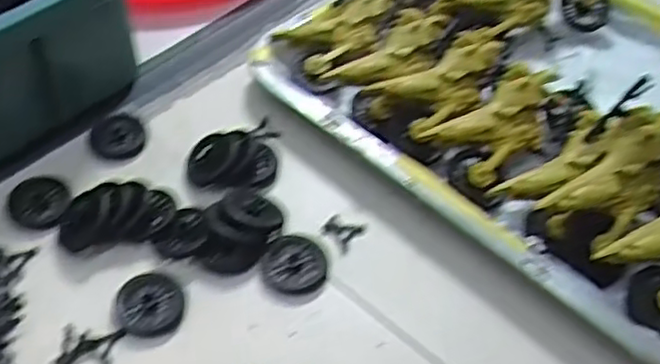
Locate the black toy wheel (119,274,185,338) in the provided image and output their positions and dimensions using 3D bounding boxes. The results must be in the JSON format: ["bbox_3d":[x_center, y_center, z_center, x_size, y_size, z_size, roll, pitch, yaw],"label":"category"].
[{"bbox_3d":[-0.095,0.064,0.371,0.033,0.004,0.037,-13,50,-11],"label":"black toy wheel"}]

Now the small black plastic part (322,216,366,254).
[{"bbox_3d":[0.007,0.028,0.409,0.021,0.004,0.020,32,58,23],"label":"small black plastic part"}]

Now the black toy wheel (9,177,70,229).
[{"bbox_3d":[-0.173,0.010,0.418,0.031,0.006,0.031,0,49,0],"label":"black toy wheel"}]

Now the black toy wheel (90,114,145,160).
[{"bbox_3d":[-0.136,-0.031,0.453,0.034,0.008,0.033,0,49,0],"label":"black toy wheel"}]

